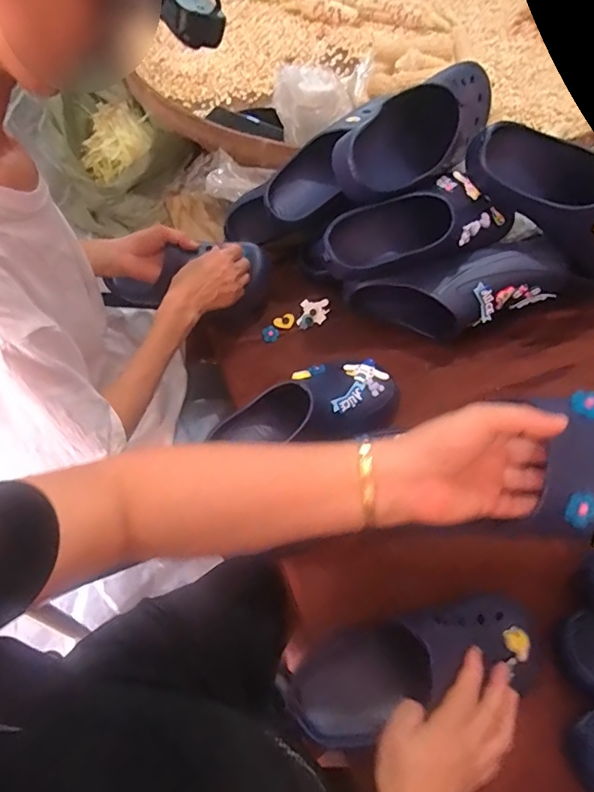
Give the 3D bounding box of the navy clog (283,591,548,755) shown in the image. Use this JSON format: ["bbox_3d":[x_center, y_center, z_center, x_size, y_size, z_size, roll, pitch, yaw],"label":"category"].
[{"bbox_3d":[0.118,0.262,0.473,0.252,0.077,0.089,-17,59,-6],"label":"navy clog"}]

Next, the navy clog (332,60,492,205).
[{"bbox_3d":[0.165,-0.346,0.624,0.276,0.088,0.091,-36,65,-20],"label":"navy clog"}]

